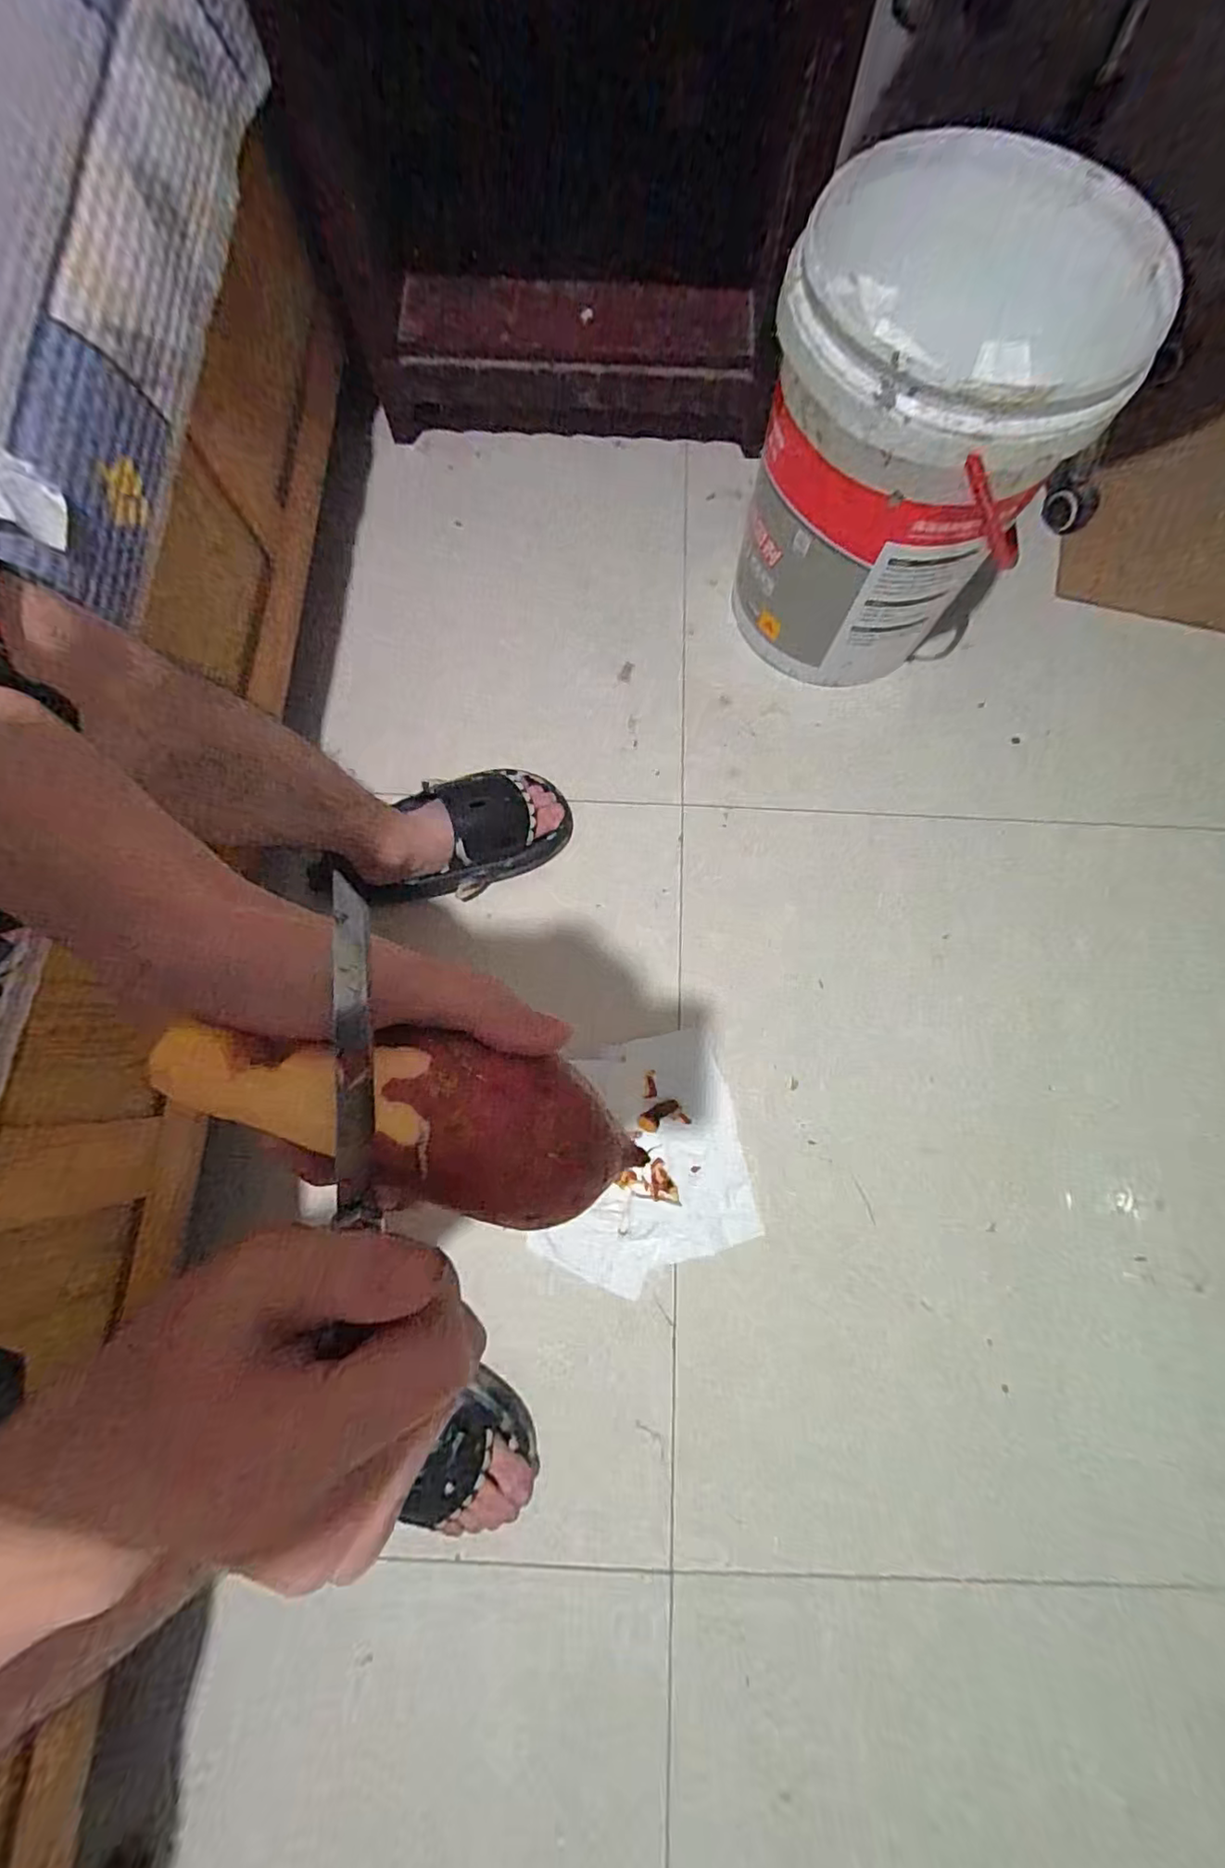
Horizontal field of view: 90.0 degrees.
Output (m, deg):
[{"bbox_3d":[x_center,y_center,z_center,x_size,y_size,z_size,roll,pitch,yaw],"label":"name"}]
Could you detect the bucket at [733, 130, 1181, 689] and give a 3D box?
[{"bbox_3d":[0.293,-0.491,0.664,0.280,0.367,0.268,0,78,-1],"label":"bucket"}]

